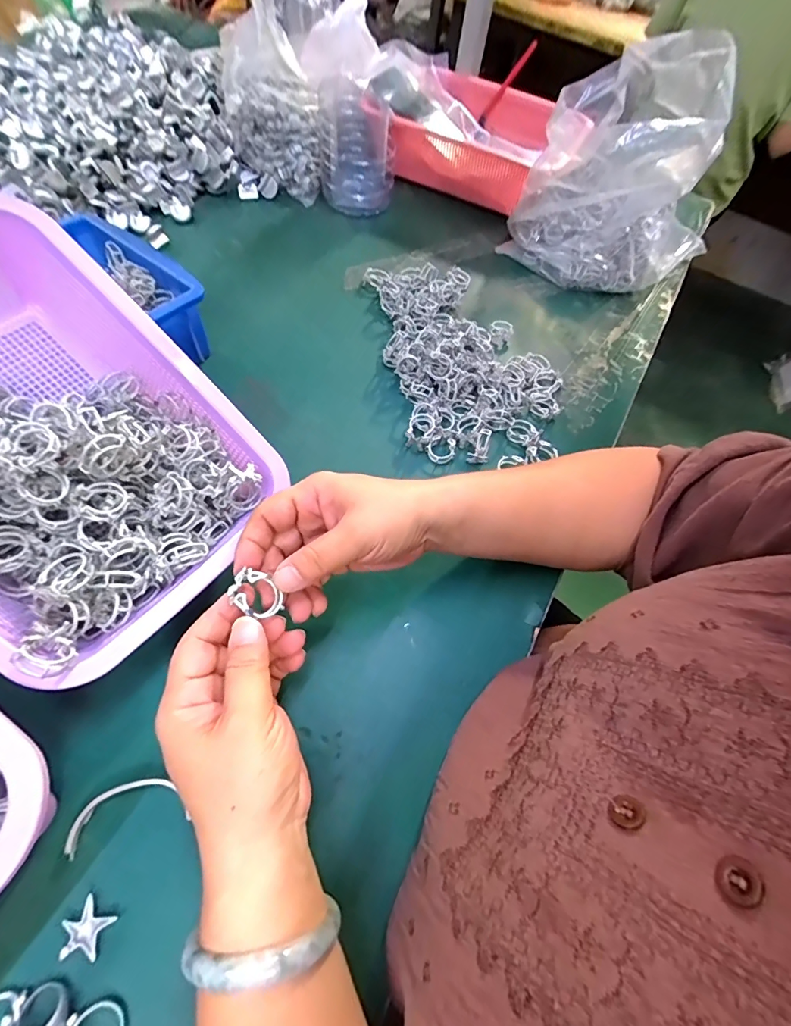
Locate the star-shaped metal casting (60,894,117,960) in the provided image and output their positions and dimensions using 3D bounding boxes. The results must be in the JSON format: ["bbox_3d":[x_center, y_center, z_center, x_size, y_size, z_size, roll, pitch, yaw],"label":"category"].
[{"bbox_3d":[-0.158,0.213,0.221,0.022,0.004,0.022,19,59,4],"label":"star-shaped metal casting"}]

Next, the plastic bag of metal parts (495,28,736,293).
[{"bbox_3d":[0.286,-0.425,0.537,0.225,0.213,0.253,37,62,15],"label":"plastic bag of metal parts"}]

